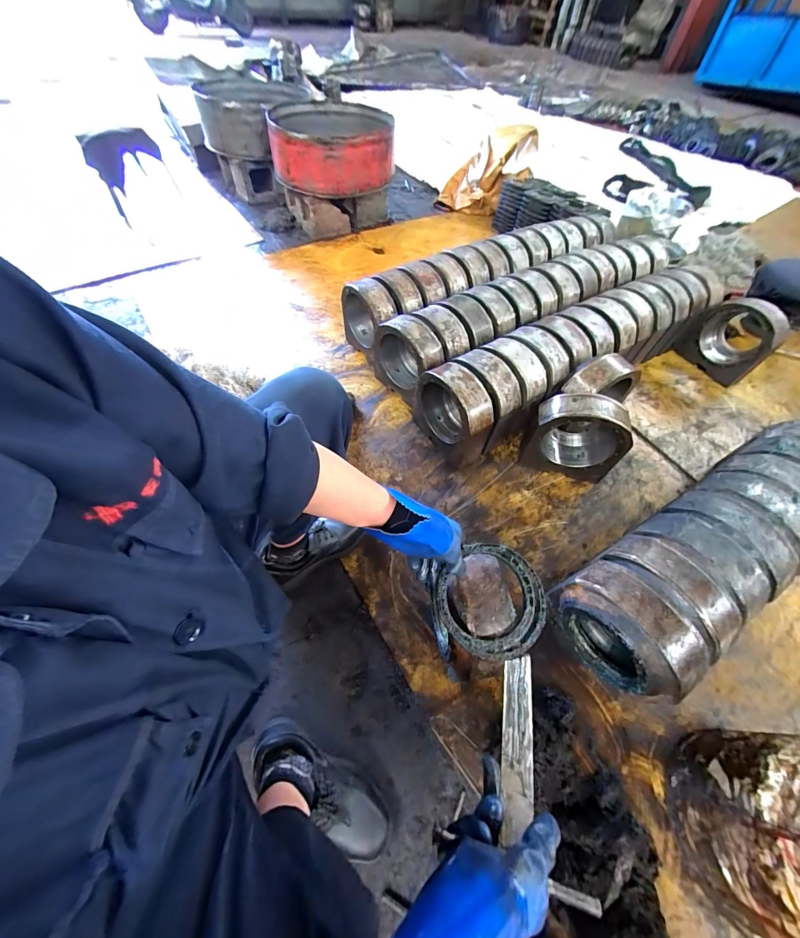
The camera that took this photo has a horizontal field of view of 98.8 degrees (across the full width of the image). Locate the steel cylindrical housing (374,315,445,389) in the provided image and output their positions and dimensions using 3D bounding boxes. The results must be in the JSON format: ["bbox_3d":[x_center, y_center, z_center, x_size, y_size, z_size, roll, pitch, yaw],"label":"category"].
[{"bbox_3d":[0.024,-0.339,1.024,0.084,0.194,0.225,-38,67,-24],"label":"steel cylindrical housing"}]

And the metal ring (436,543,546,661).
[{"bbox_3d":[0.146,0.205,0.542,0.164,0.038,0.164,1,58,-1],"label":"metal ring"}]

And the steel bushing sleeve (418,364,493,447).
[{"bbox_3d":[0.146,-0.160,0.953,0.091,0.235,0.225,-29,63,-20],"label":"steel bushing sleeve"}]

